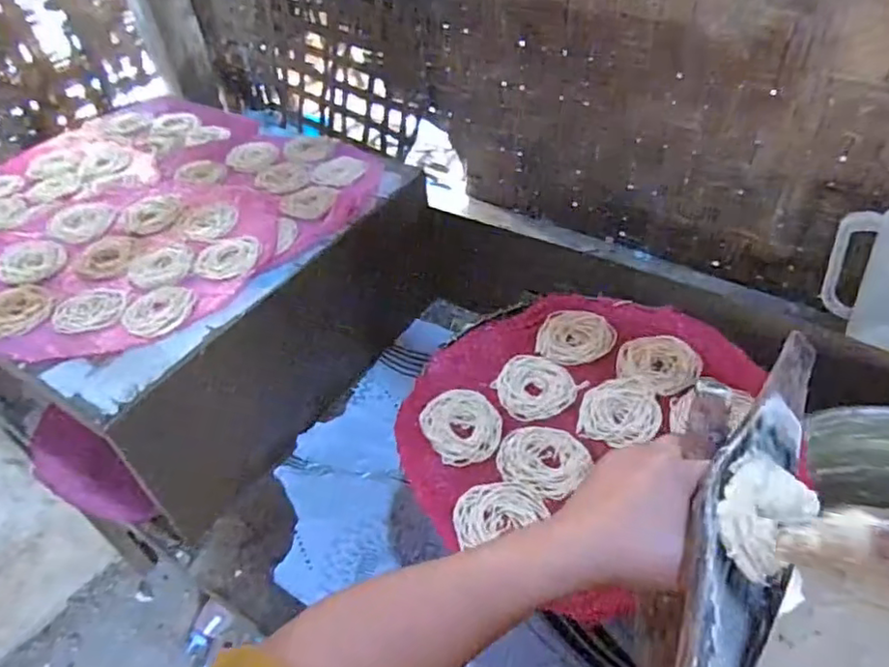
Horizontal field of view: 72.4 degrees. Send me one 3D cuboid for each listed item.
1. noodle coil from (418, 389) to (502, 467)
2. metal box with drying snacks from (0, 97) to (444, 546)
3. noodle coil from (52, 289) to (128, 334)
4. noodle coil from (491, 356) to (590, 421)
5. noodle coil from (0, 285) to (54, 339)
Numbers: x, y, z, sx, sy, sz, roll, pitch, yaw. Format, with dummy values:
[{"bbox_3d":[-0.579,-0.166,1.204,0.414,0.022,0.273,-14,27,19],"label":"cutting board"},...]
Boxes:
[{"bbox_3d":[0.016,0.086,0.572,0.071,0.007,0.079,-15,45,-10],"label":"noodle coil"},{"bbox_3d":[-0.398,-0.087,0.909,0.616,0.245,0.539,26,52,28],"label":"metal box with drying snacks"},{"bbox_3d":[-0.396,-0.027,0.680,0.073,0.008,0.068,-3,44,2],"label":"noodle coil"},{"bbox_3d":[0.089,0.053,0.600,0.076,0.005,0.078,-3,44,2],"label":"noodle coil"},{"bbox_3d":[-0.482,-0.027,0.685,0.080,0.006,0.085,-3,44,2],"label":"noodle coil"}]

